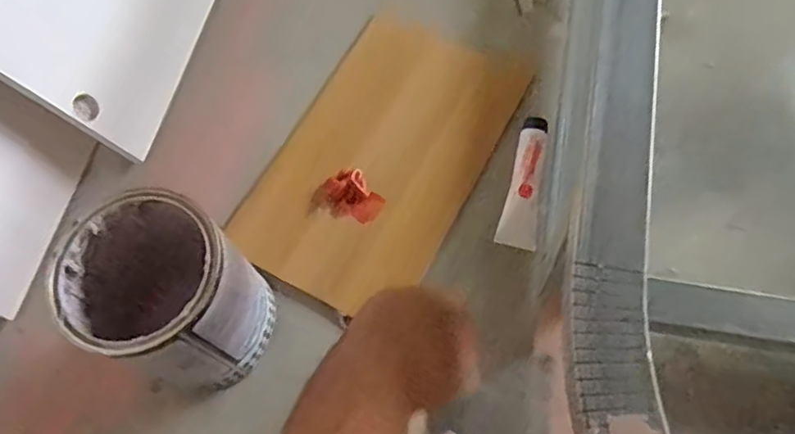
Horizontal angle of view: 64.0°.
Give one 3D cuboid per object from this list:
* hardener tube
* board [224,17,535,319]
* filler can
[{"bbox_3d":[0.166,-0.045,0.800,0.048,0.034,0.182,14,68,10],"label":"hardener tube"},{"bbox_3d":[-0.020,-0.081,0.831,0.242,0.020,0.401,26,72,16],"label":"board"},{"bbox_3d":[-0.229,0.088,0.667,0.149,0.204,0.149,-2,67,5],"label":"filler can"}]

